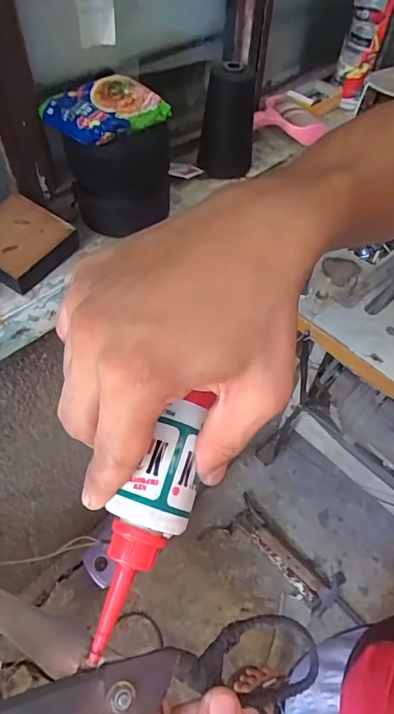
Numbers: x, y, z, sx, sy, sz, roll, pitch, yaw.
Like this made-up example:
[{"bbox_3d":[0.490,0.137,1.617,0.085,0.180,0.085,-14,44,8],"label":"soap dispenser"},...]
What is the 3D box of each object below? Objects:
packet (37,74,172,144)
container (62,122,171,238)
[{"bbox_3d":[-0.110,-0.297,0.528,0.115,0.028,0.103,-32,61,-24],"label":"packet"},{"bbox_3d":[-0.098,-0.233,0.573,0.126,0.109,0.099,-2,53,-4],"label":"container"}]

